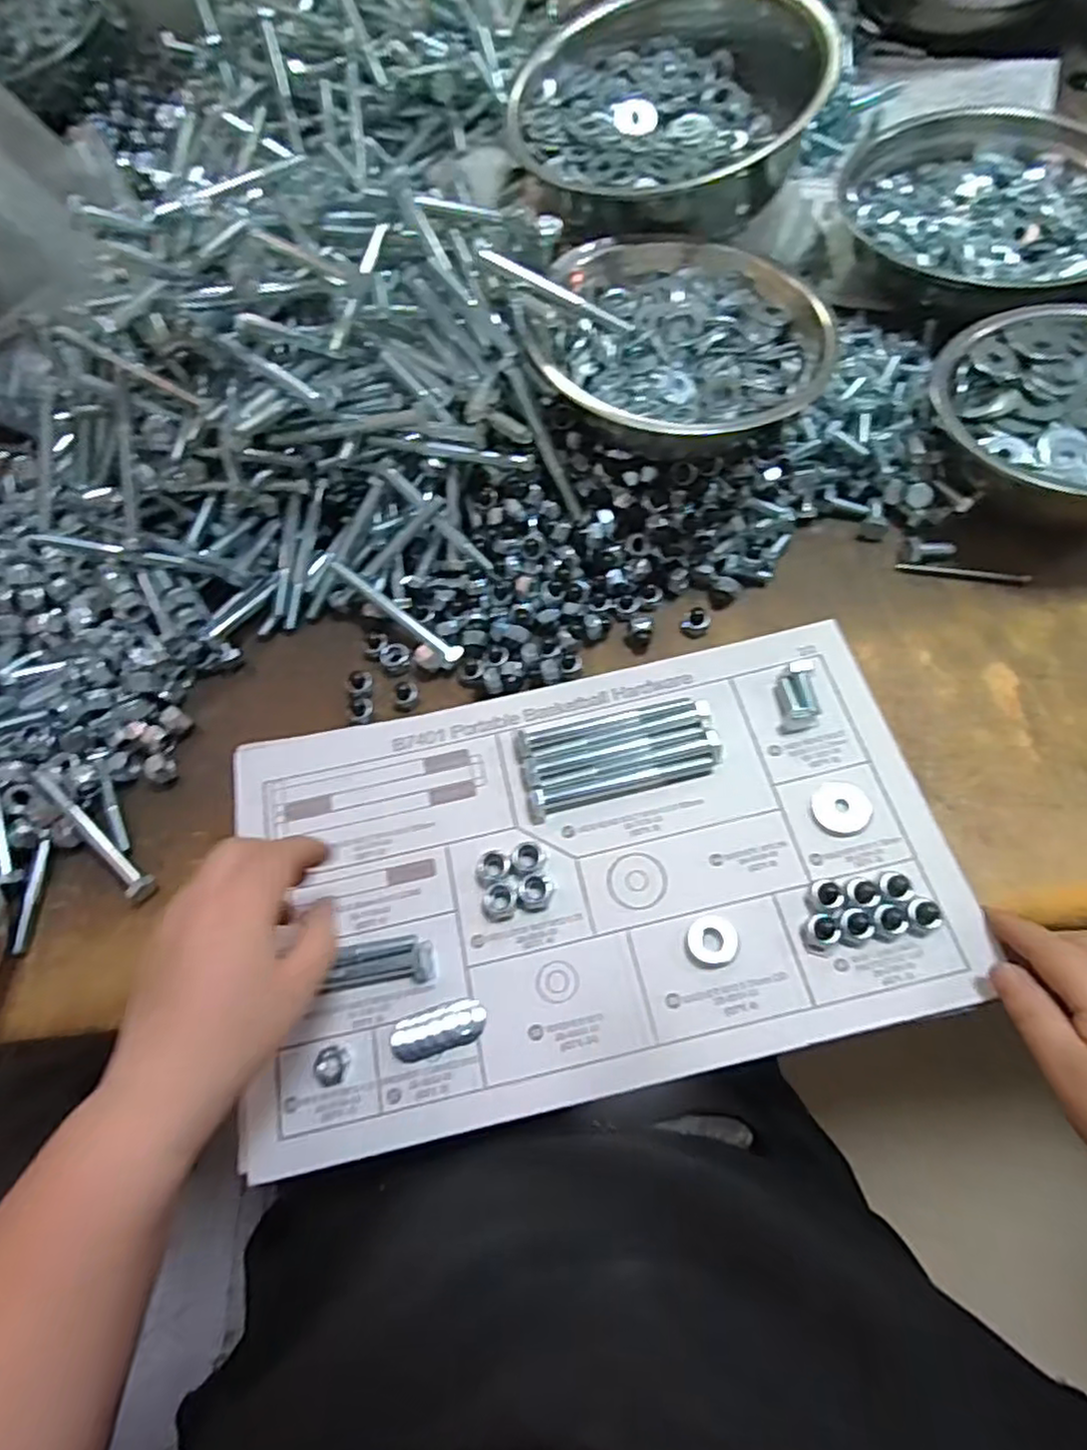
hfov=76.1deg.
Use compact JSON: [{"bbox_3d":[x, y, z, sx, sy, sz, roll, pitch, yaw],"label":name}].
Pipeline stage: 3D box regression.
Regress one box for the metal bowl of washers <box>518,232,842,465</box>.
[{"bbox_3d":[0.082,-0.257,0.453,0.178,0.058,0.171,-1,71,2],"label":"metal bowl of washers"}]

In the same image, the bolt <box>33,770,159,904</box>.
[{"bbox_3d":[-0.270,0.065,0.416,0.111,0.014,0.014,37,74,18],"label":"bolt"}]

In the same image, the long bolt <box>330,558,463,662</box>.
[{"bbox_3d":[-0.097,-0.077,0.461,0.111,0.014,0.012,37,74,18],"label":"long bolt"}]

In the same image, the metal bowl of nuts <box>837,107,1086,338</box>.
[{"bbox_3d":[0.344,-0.394,0.538,0.205,0.055,0.197,-19,66,-4],"label":"metal bowl of nuts"}]

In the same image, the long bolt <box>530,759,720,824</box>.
[{"bbox_3d":[0.045,0.036,0.396,0.106,0.012,0.015,-12,66,-1],"label":"long bolt"}]

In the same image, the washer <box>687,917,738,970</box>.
[{"bbox_3d":[0.088,0.112,0.360,0.025,0.004,0.025,-2,66,4],"label":"washer"}]

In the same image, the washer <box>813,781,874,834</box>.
[{"bbox_3d":[0.165,0.045,0.381,0.030,0.004,0.028,2,66,5],"label":"washer"}]

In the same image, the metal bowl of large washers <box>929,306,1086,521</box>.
[{"bbox_3d":[0.340,-0.202,0.451,0.173,0.056,0.166,1,66,5],"label":"metal bowl of large washers"}]

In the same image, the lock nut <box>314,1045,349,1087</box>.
[{"bbox_3d":[-0.105,0.168,0.342,0.016,0.004,0.017,-2,66,4],"label":"lock nut"}]

